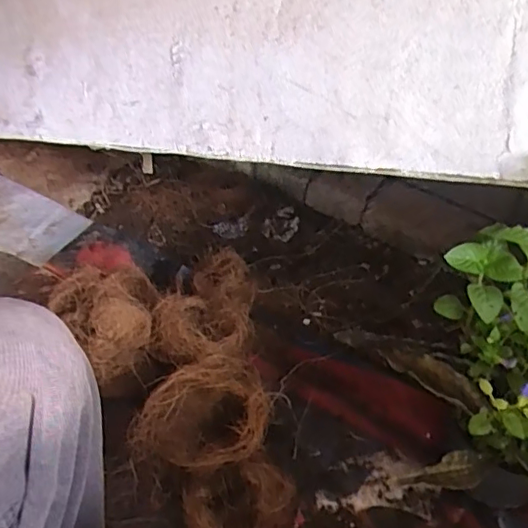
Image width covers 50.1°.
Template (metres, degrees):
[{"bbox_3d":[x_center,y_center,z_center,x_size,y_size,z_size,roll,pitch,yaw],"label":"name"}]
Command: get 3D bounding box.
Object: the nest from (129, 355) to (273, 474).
[{"bbox_3d":[-0.065,0.158,0.582,0.140,0.069,0.085,-15,51,-15],"label":"nest"}]

